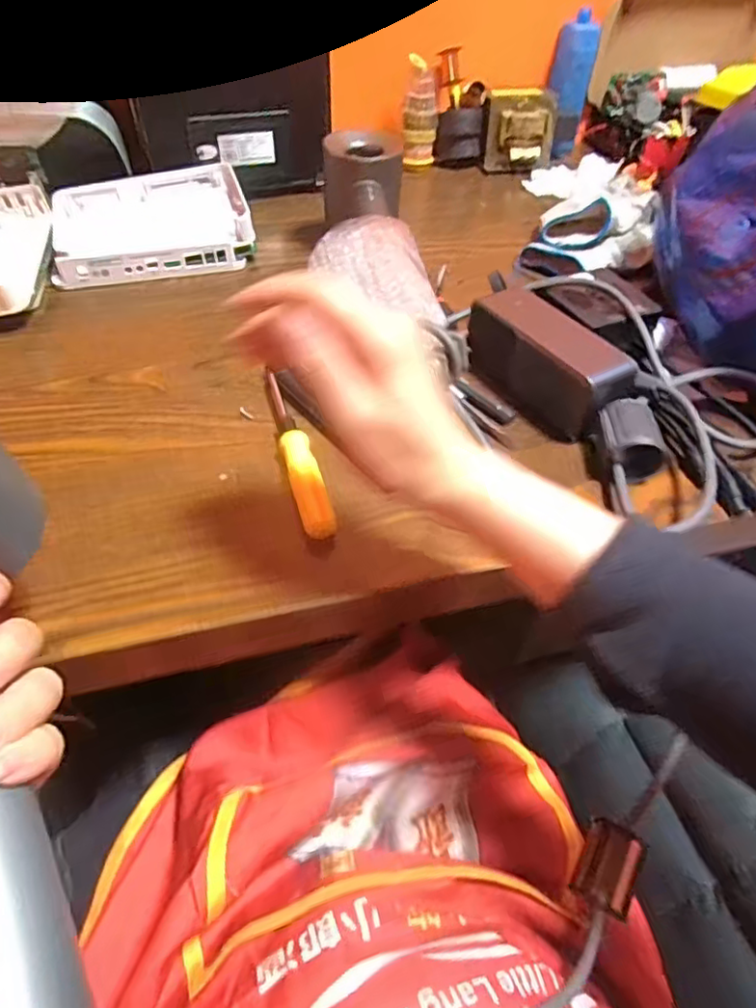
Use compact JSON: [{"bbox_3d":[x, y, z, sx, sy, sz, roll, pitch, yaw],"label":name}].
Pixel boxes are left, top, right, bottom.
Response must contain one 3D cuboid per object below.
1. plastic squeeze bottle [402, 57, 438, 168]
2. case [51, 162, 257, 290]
[{"bbox_3d":[0.051,-0.490,0.761,0.047,0.105,0.035,4,47,1],"label":"plastic squeeze bottle"},{"bbox_3d":[-0.224,-0.278,0.604,0.187,0.046,0.142,-13,49,-15],"label":"case"}]

